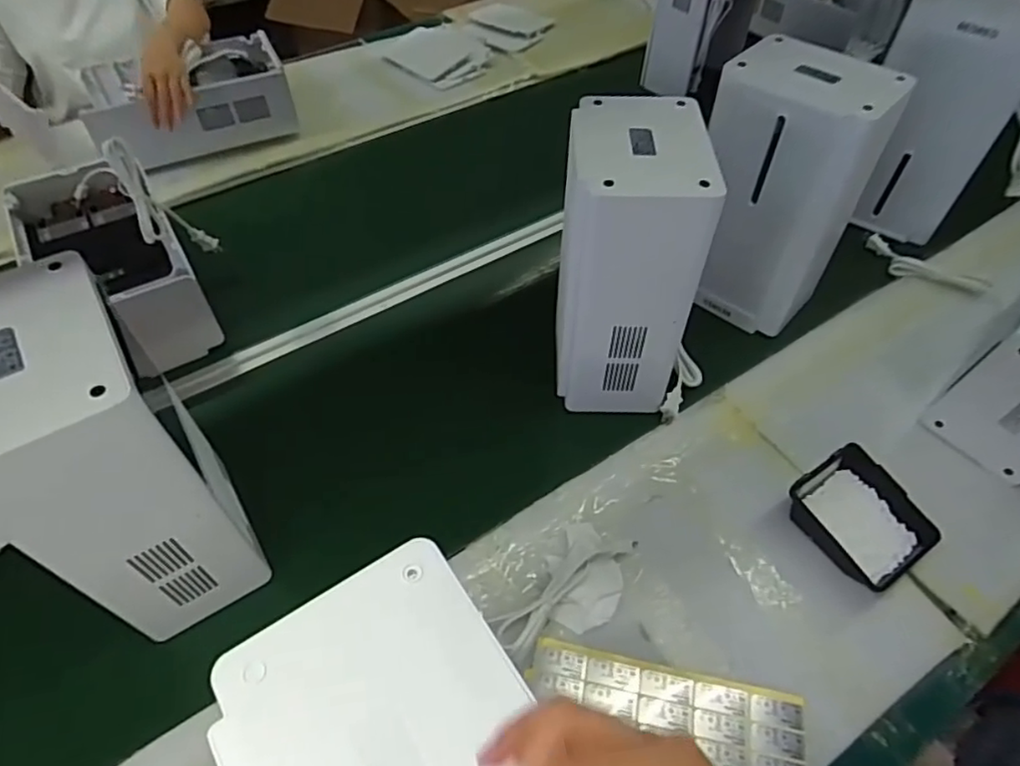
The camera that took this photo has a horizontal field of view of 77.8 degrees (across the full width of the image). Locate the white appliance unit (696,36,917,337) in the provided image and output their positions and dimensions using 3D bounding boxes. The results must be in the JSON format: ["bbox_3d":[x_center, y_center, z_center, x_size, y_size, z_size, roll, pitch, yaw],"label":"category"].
[{"bbox_3d":[0.363,-0.251,0.872,0.188,0.350,0.128,36,52,29],"label":"white appliance unit"}]

